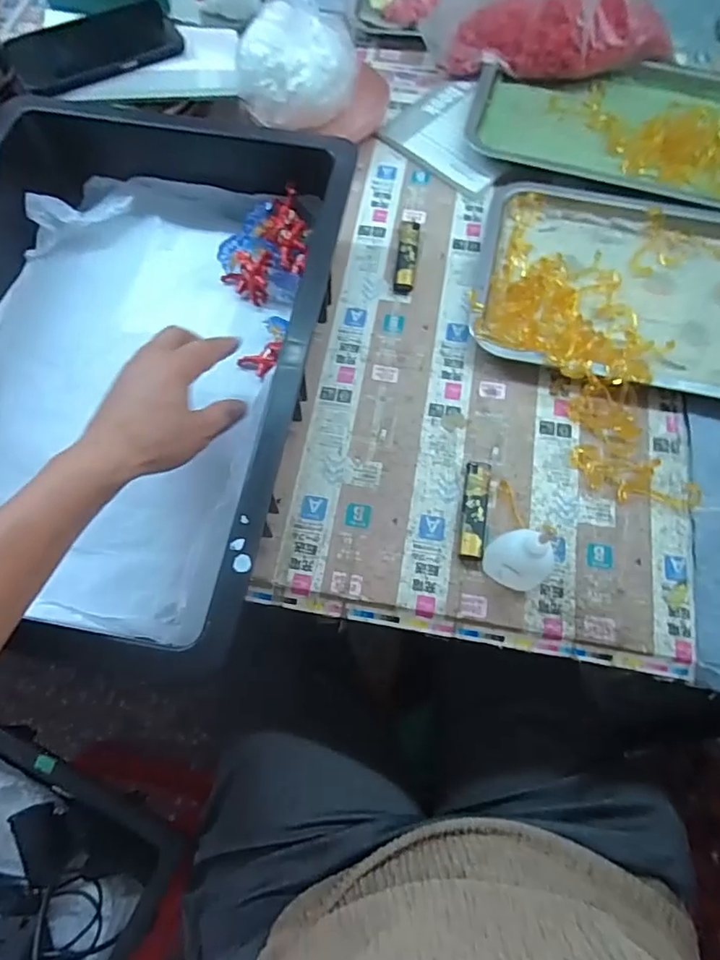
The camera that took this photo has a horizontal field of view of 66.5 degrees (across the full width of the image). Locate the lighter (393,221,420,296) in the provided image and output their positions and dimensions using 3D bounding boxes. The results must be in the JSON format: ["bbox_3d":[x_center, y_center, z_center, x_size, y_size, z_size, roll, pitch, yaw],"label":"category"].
[{"bbox_3d":[0.046,-0.220,0.532,0.020,0.016,0.086,7,69,3],"label":"lighter"}]

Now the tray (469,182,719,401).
[{"bbox_3d":[0.265,-0.179,0.505,0.300,0.024,0.219,10,69,4],"label":"tray"}]

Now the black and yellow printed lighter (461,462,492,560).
[{"bbox_3d":[0.092,0.023,0.437,0.020,0.015,0.079,9,69,4],"label":"black and yellow printed lighter"}]

